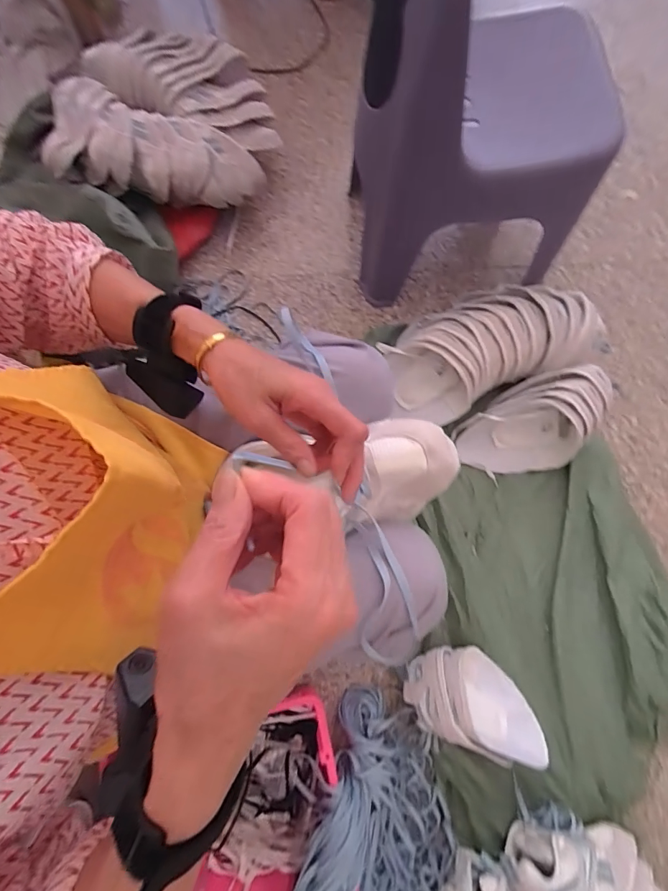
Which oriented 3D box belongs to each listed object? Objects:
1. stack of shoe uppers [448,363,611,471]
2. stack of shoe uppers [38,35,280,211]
[{"bbox_3d":[0.384,-0.043,0.811,0.284,0.130,0.171,-9,78,-1],"label":"stack of shoe uppers"},{"bbox_3d":[-0.327,-0.661,0.842,0.403,0.148,0.350,16,79,4],"label":"stack of shoe uppers"}]

